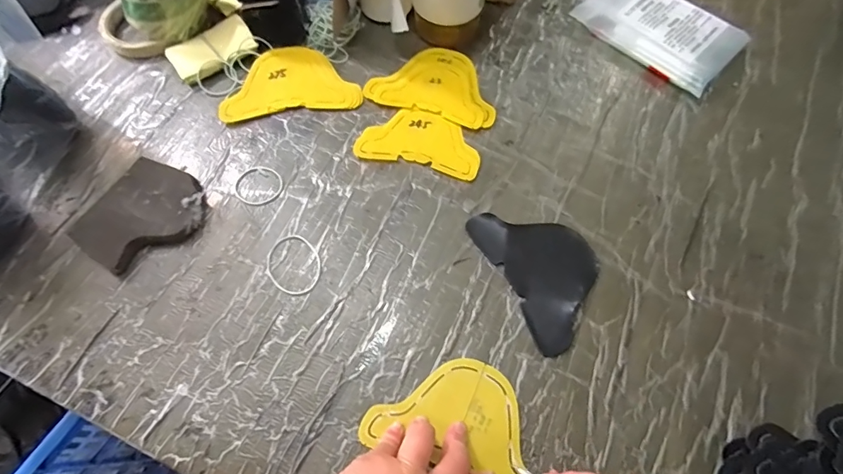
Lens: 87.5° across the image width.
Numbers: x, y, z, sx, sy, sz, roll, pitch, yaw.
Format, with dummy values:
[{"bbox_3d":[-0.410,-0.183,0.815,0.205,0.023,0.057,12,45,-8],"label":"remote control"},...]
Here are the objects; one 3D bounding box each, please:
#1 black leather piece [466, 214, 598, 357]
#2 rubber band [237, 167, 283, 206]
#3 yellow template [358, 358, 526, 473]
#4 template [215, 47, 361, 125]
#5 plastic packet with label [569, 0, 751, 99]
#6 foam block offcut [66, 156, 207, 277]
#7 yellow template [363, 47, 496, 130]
[{"bbox_3d":[0.115,0.026,0.407,0.089,0.005,0.140,-26,68,-10],"label":"black leather piece"},{"bbox_3d":[-0.165,-0.052,0.446,0.048,0.004,0.045,0,66,1],"label":"rubber band"},{"bbox_3d":[0.033,0.144,0.346,0.139,0.006,0.091,22,68,11],"label":"yellow template"},{"bbox_3d":[-0.147,-0.175,0.493,0.148,0.005,0.089,-9,69,-5],"label":"template"},{"bbox_3d":[0.275,-0.245,0.515,0.176,0.028,0.100,41,73,17],"label":"plastic packet with label"},{"bbox_3d":[-0.266,-0.020,0.422,0.092,0.020,0.109,38,72,17],"label":"foam block offcut"},{"bbox_3d":[0.019,-0.175,0.498,0.142,0.005,0.095,17,67,9],"label":"yellow template"}]

